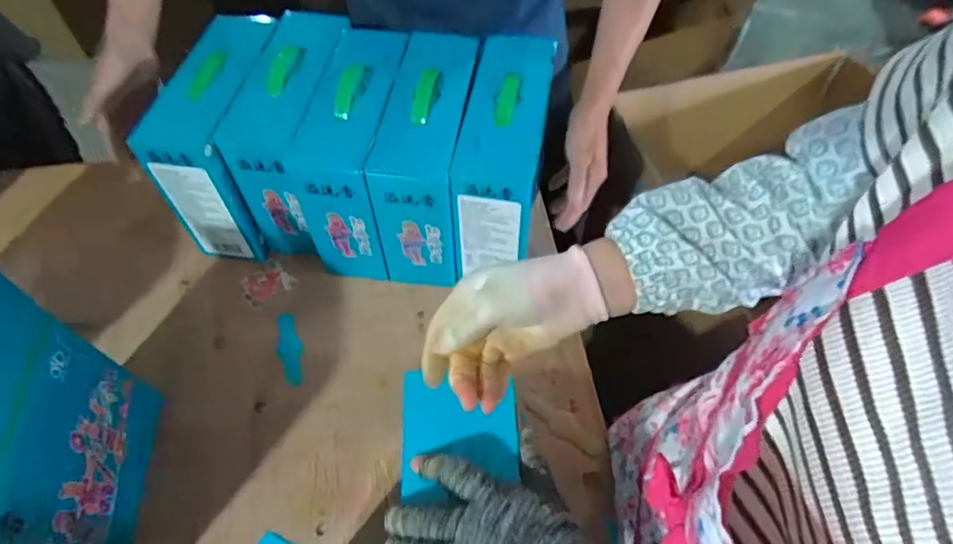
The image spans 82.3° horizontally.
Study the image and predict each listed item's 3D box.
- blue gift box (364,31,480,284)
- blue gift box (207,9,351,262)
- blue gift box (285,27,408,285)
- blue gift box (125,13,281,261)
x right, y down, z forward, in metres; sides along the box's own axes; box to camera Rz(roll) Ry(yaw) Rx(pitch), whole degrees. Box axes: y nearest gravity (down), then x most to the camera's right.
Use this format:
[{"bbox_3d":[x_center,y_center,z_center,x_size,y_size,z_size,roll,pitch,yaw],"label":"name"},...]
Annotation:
[{"bbox_3d":[-0.061,-0.146,0.748,0.093,0.234,0.248,6,56,3],"label":"blue gift box"},{"bbox_3d":[-0.245,-0.198,0.767,0.089,0.194,0.262,7,56,4],"label":"blue gift box"},{"bbox_3d":[-0.155,-0.160,0.761,0.097,0.225,0.262,8,56,4],"label":"blue gift box"},{"bbox_3d":[-0.339,-0.190,0.780,0.103,0.224,0.263,5,56,4],"label":"blue gift box"}]

